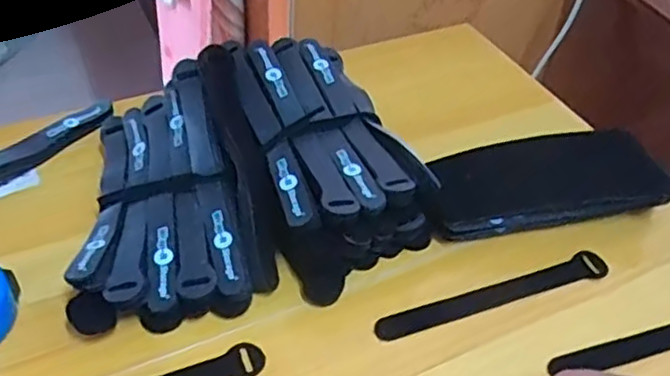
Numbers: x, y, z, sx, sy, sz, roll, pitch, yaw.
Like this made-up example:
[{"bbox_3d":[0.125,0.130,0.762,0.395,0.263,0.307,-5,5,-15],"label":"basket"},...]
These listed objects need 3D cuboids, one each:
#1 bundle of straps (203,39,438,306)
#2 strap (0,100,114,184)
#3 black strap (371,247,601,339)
[{"bbox_3d":[-0.014,-0.028,0.539,0.130,0.090,0.206,-19,49,-22],"label":"bundle of straps"},{"bbox_3d":[-0.268,-0.023,0.565,0.027,0.022,0.192,25,48,19],"label":"strap"},{"bbox_3d":[0.123,0.082,0.504,0.195,0.008,0.023,-15,48,-19],"label":"black strap"}]

